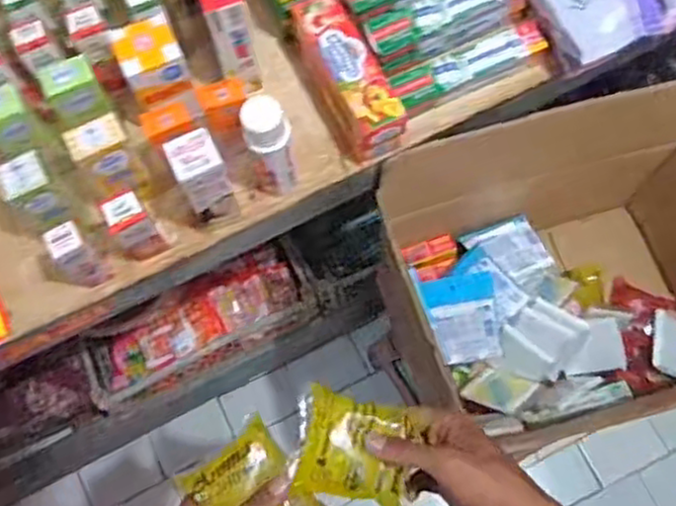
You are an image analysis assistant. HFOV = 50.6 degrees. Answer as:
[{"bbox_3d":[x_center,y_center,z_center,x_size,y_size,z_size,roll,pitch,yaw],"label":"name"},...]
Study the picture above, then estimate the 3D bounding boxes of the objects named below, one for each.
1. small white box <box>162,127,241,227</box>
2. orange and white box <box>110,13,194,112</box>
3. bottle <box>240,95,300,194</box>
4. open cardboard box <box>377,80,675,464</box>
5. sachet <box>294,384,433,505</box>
[{"bbox_3d":[-0.115,-0.062,0.631,0.042,0.113,0.045,-24,72,-6],"label":"small white box"},{"bbox_3d":[-0.171,-0.176,0.657,0.061,0.071,0.054,-25,72,-6],"label":"orange and white box"},{"bbox_3d":[-0.058,-0.091,0.642,0.038,0.131,0.036,-1,71,2],"label":"bottle"},{"bbox_3d":[0.313,0.037,0.839,0.387,0.305,0.307,-20,71,-4],"label":"open cardboard box"},{"bbox_3d":[0.014,0.142,0.515,0.077,0.023,0.071,11,72,6],"label":"sachet"}]

